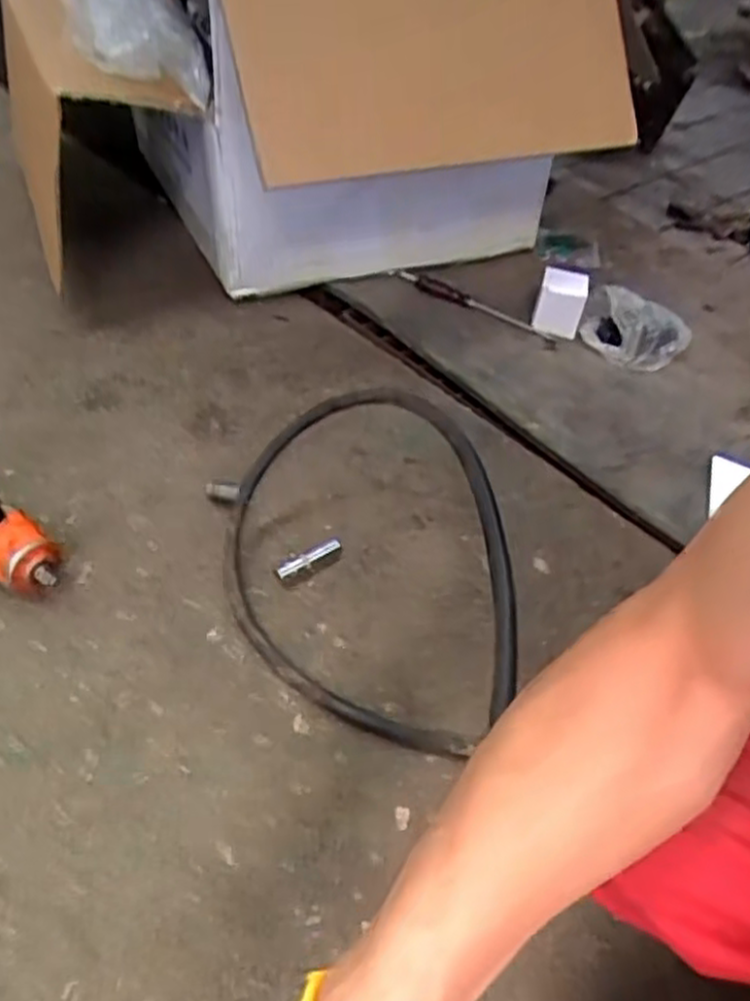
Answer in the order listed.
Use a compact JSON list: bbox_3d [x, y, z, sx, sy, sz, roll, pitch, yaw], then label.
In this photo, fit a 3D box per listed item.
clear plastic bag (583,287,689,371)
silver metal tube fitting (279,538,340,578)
[{"bbox_3d":[0.400,-0.270,1.166,0.159,0.067,0.119,20,46,12],"label":"clear plastic bag"},{"bbox_3d":[-0.073,0.067,0.866,0.078,0.016,0.018,-24,53,-27],"label":"silver metal tube fitting"}]

